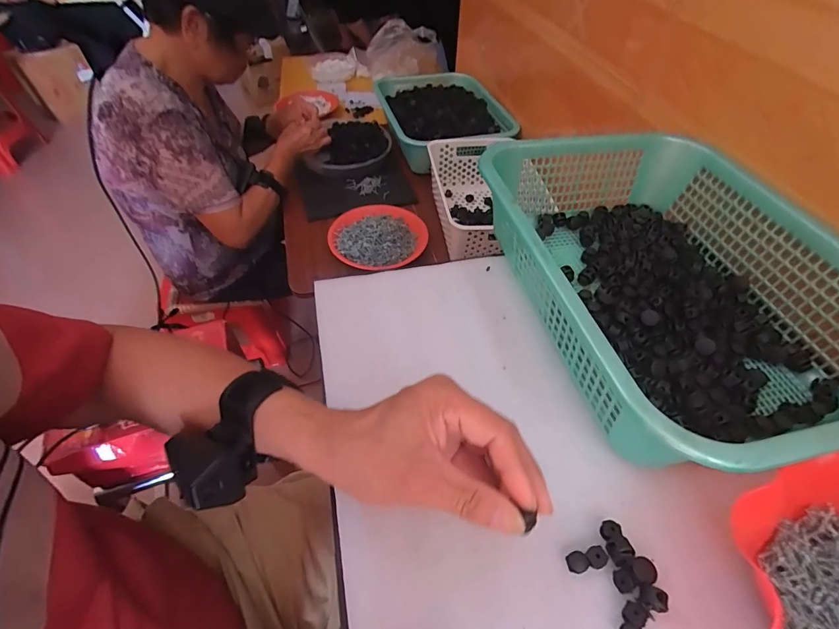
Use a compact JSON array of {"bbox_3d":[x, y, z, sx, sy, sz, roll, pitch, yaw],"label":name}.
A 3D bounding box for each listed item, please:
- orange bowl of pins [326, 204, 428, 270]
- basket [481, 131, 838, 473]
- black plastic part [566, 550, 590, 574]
[{"bbox_3d":[-0.083,-0.158,0.812,0.186,0.038,0.185,0,50,-1],"label":"orange bowl of pins"},{"bbox_3d":[0.243,-0.050,0.392,0.295,0.093,0.386,-14,53,-9],"label":"basket"},{"bbox_3d":[0.111,0.173,0.281,0.014,0.005,0.013,-12,52,-7],"label":"black plastic part"}]

